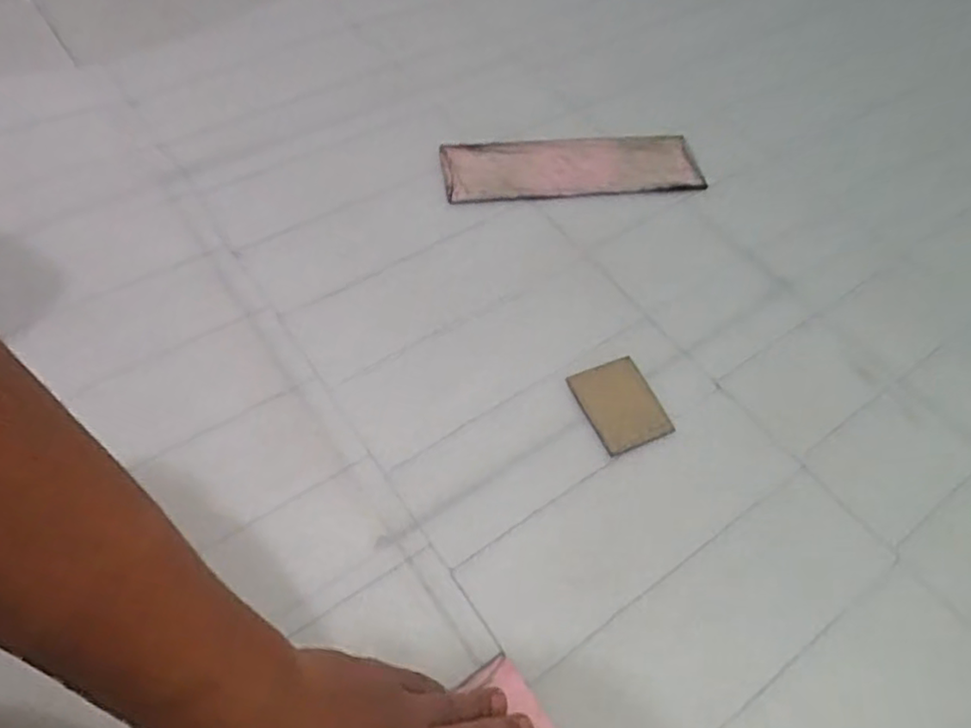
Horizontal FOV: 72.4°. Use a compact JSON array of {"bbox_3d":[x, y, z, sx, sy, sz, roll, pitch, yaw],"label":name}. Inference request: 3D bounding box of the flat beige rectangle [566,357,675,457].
[{"bbox_3d":[0.103,0.031,0.502,0.059,0.007,0.069,-18,58,-15],"label":"flat beige rectangle"}]

